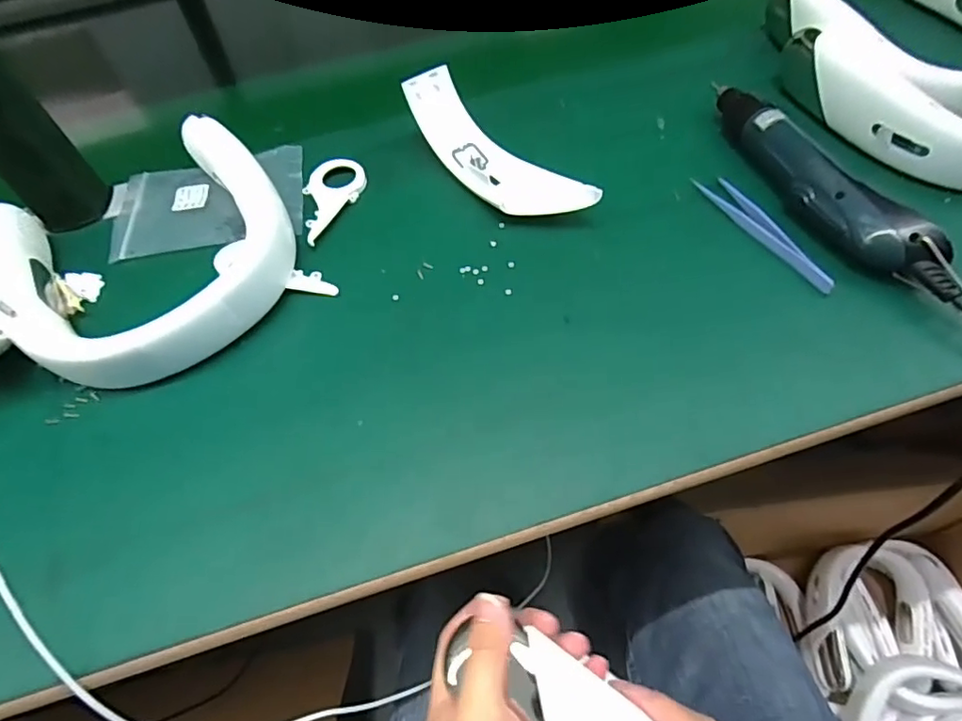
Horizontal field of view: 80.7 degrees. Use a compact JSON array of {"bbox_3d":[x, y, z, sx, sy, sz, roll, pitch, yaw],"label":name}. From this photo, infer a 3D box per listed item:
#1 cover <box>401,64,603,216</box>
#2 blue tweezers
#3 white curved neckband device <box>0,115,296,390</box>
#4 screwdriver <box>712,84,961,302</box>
[{"bbox_3d":[0.011,-0.158,0.433,0.059,0.043,0.181,-33,61,-15],"label":"cover"},{"bbox_3d":[0.197,-0.091,0.397,0.021,0.010,0.122,-21,59,-10],"label":"blue tweezers"},{"bbox_3d":[-0.229,-0.075,0.393,0.183,0.048,0.187,-35,61,-16],"label":"white curved neckband device"},{"bbox_3d":[0.232,-0.124,0.397,0.033,0.041,0.225,-22,58,-9],"label":"screwdriver"}]

